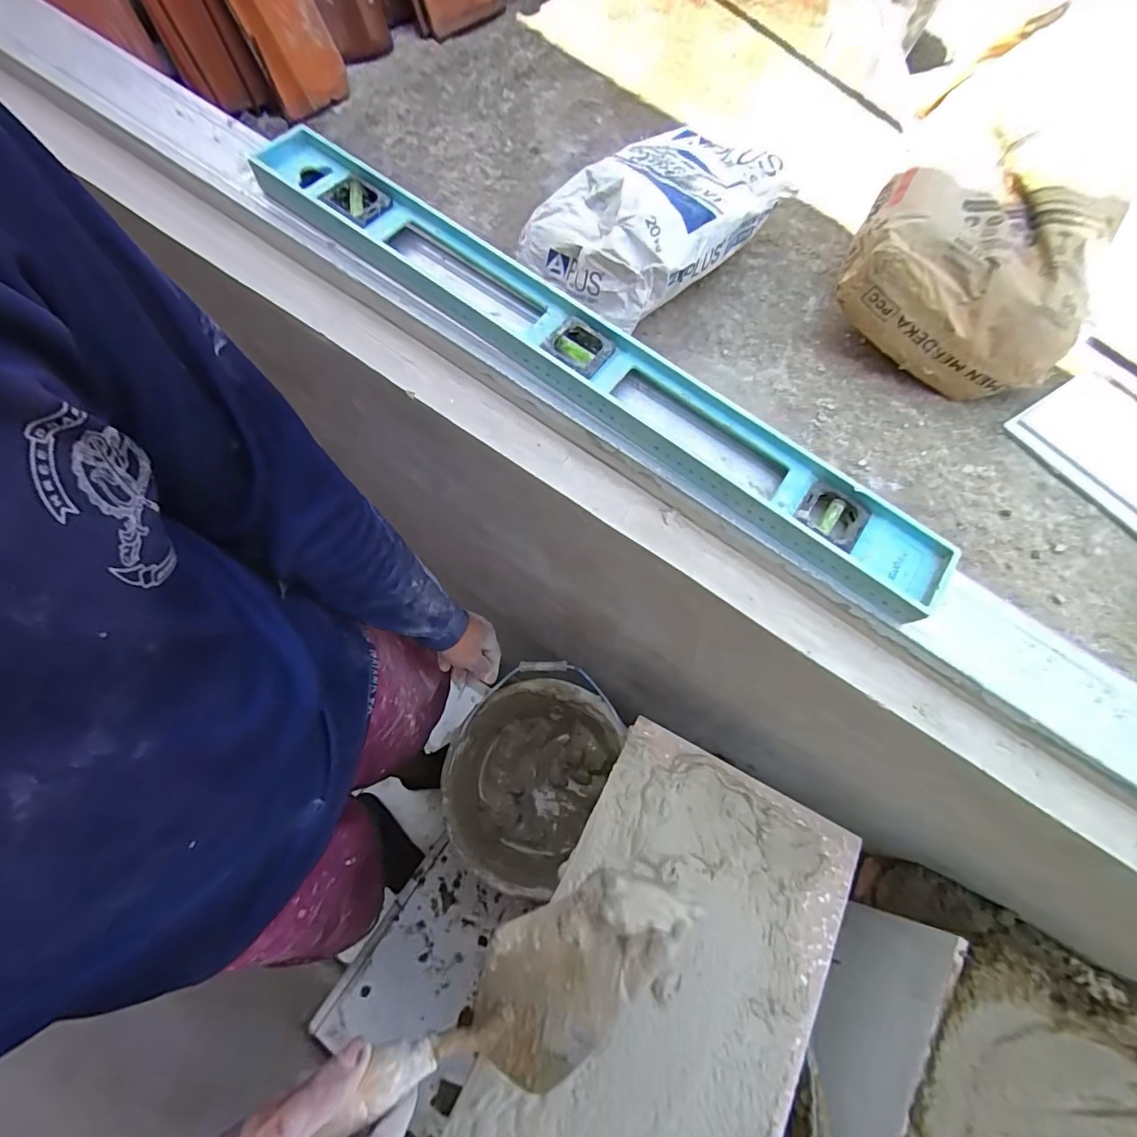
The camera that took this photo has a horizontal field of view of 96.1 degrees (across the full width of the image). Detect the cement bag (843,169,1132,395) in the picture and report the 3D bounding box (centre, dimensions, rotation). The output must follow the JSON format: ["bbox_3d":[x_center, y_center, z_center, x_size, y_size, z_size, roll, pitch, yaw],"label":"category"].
[{"bbox_3d":[0.576,-0.415,0.754,0.319,0.195,0.189,25,67,11],"label":"cement bag"}]

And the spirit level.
[{"bbox_3d":[0.005,-0.163,0.385,0.598,0.024,0.066,36,79,7],"label":"spirit level"}]

